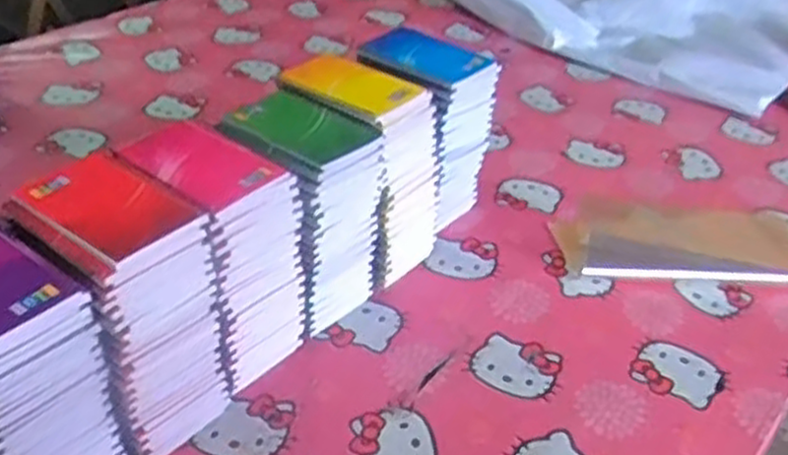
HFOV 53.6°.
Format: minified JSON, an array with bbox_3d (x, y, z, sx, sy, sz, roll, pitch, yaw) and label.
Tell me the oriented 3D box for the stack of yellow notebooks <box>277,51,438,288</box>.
[{"bbox_3d":[-0.037,-0.060,0.821,0.148,0.198,0.102,26,41,28],"label":"stack of yellow notebooks"}]

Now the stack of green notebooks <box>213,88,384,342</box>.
[{"bbox_3d":[-0.088,-0.011,0.754,0.124,0.200,0.104,27,41,29],"label":"stack of green notebooks"}]

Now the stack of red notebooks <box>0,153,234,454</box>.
[{"bbox_3d":[-0.216,0.068,0.627,0.133,0.206,0.097,27,42,29],"label":"stack of red notebooks"}]

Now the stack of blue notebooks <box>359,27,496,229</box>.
[{"bbox_3d":[0.033,-0.100,0.874,0.110,0.206,0.130,-27,45,-35],"label":"stack of blue notebooks"}]

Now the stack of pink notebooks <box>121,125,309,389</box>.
[{"bbox_3d":[-0.158,0.028,0.691,0.129,0.203,0.097,28,42,29],"label":"stack of pink notebooks"}]

